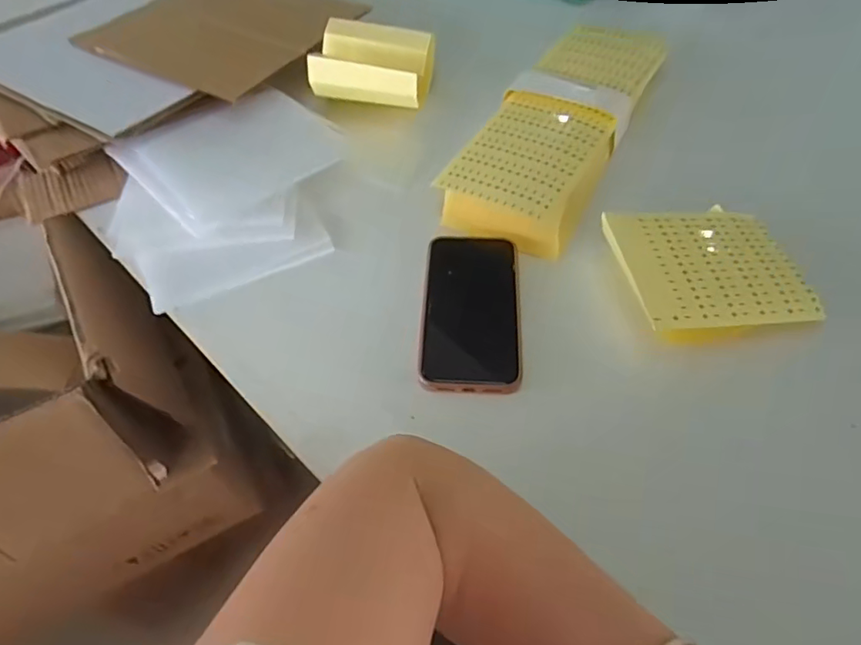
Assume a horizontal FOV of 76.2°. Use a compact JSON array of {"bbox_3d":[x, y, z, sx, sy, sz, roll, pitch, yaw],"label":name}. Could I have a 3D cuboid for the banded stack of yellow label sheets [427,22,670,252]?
[{"bbox_3d":[0.136,-0.205,0.563,0.121,0.041,0.341,24,58,18],"label":"banded stack of yellow label sheets"}]

